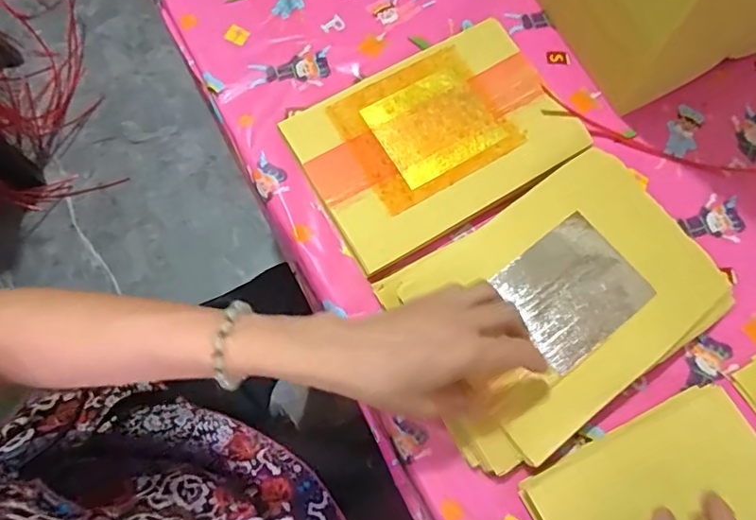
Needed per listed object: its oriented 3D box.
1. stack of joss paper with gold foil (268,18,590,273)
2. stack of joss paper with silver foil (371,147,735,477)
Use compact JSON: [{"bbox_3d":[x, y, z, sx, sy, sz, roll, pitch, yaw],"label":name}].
[{"bbox_3d":[0.051,-0.109,0.480,0.230,0.014,0.162,-29,75,-11],"label":"stack of joss paper with gold foil"},{"bbox_3d":[0.145,0.030,0.425,0.253,0.022,0.171,-32,75,-11],"label":"stack of joss paper with silver foil"}]

